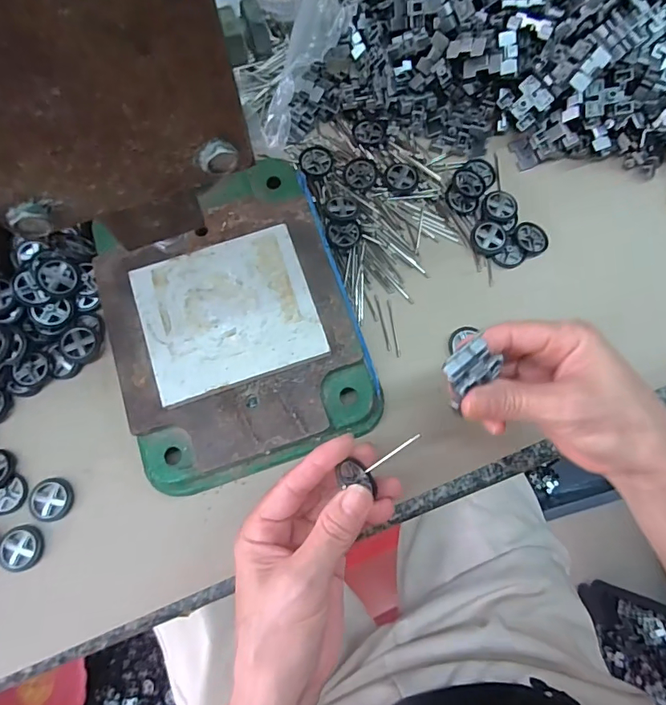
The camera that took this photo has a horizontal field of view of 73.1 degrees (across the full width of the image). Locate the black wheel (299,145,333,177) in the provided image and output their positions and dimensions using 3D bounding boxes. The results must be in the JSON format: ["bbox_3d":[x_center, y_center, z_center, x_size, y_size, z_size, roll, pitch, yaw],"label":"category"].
[{"bbox_3d":[-0.013,-0.153,0.360,0.026,0.004,0.027,0,76,0],"label":"black wheel"}]

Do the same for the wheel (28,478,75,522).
[{"bbox_3d":[-0.189,0.098,0.300,0.028,0.005,0.027,-2,76,-1],"label":"wheel"}]

